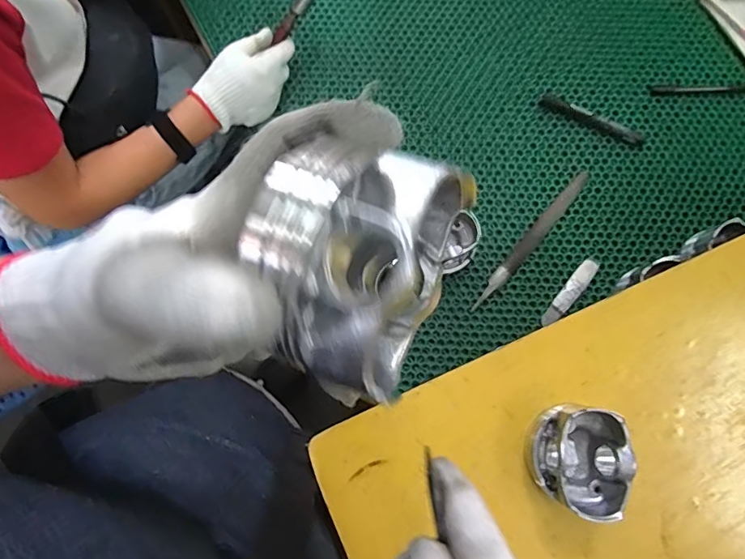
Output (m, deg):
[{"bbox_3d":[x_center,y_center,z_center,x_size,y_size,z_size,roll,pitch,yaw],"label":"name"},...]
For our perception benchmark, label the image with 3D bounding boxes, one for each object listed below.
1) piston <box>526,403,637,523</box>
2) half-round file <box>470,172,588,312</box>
[{"bbox_3d":[0.169,0.145,0.398,0.066,0.047,0.079,18,79,3],"label":"piston"},{"bbox_3d":[0.207,-0.052,0.633,0.020,0.008,0.236,40,81,7],"label":"half-round file"}]

